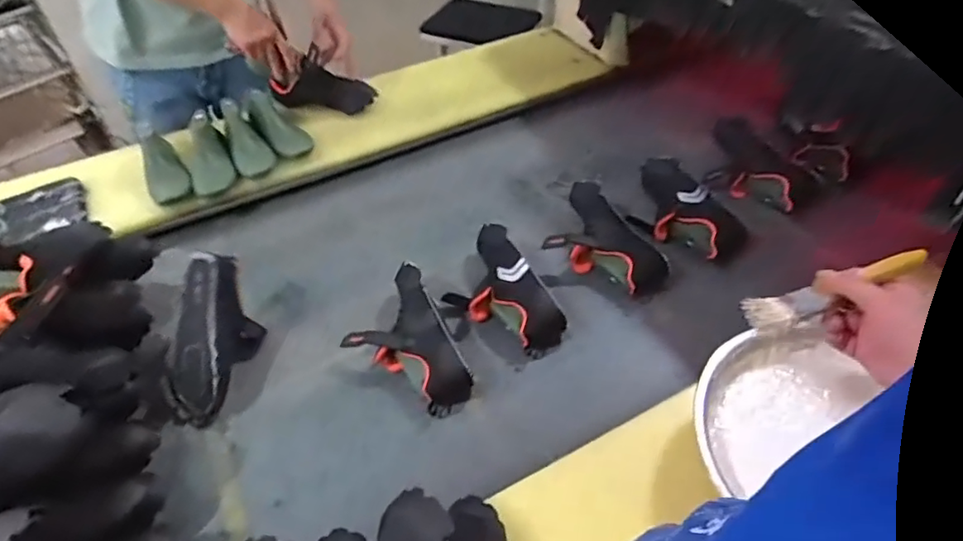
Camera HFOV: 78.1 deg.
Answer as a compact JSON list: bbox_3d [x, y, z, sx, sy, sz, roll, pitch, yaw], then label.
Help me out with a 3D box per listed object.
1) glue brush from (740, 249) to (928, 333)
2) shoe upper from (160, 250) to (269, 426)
[{"bbox_3d":[0.318,0.015,0.533,0.156,0.011,0.039,-22,49,6],"label":"glue brush"},{"bbox_3d":[-0.409,0.102,0.896,0.108,0.095,0.242,4,81,5],"label":"shoe upper"}]

